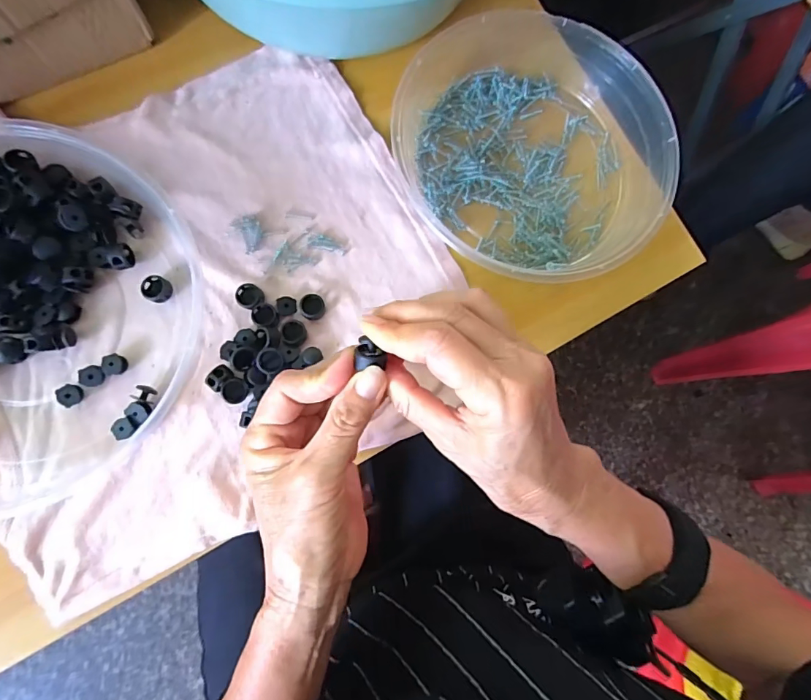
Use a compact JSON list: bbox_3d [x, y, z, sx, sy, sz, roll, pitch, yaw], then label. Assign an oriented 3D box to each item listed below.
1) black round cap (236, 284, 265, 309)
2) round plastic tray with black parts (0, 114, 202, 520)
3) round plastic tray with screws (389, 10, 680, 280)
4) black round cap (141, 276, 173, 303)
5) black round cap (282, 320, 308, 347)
[{"bbox_3d":[-0.107,-0.037,0.308,0.017,0.007,0.017,1,82,-6],"label":"black round cap"},{"bbox_3d":[-0.255,-0.029,0.276,0.230,0.036,0.223,1,82,-6],"label":"round plastic tray with black parts"},{"bbox_3d":[0.094,-0.149,0.331,0.194,0.034,0.206,1,82,-6],"label":"round plastic tray with screws"},{"bbox_3d":[-0.167,-0.041,0.302,0.019,0.010,0.017,31,80,-1],"label":"black round cap"},{"bbox_3d":[-0.077,-0.011,0.307,0.016,0.005,0.018,-6,83,-6],"label":"black round cap"}]

